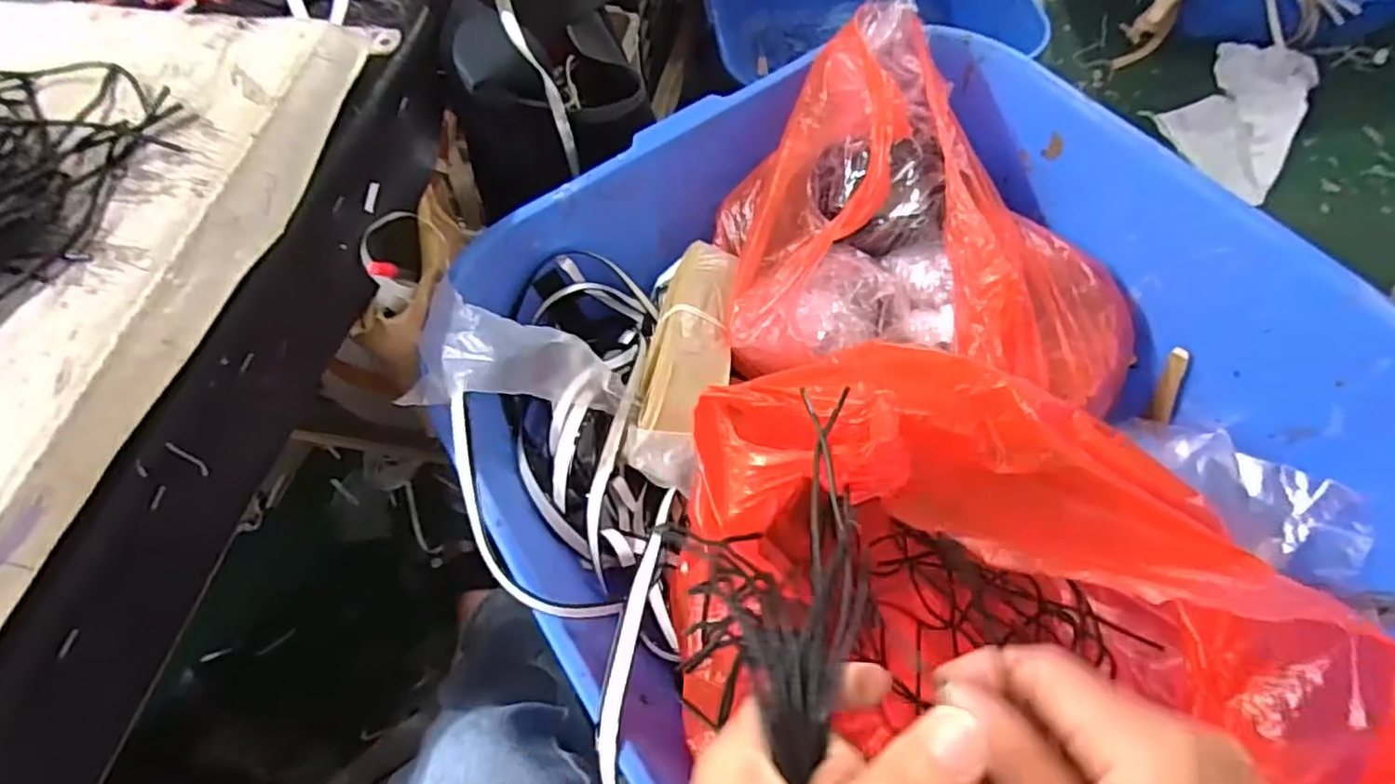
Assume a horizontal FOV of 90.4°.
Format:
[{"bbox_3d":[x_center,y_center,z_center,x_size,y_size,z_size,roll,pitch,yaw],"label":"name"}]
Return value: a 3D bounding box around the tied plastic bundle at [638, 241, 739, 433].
[{"bbox_3d":[-0.004,-0.042,0.476,0.055,0.020,0.153,6,62,6],"label":"tied plastic bundle"}]

